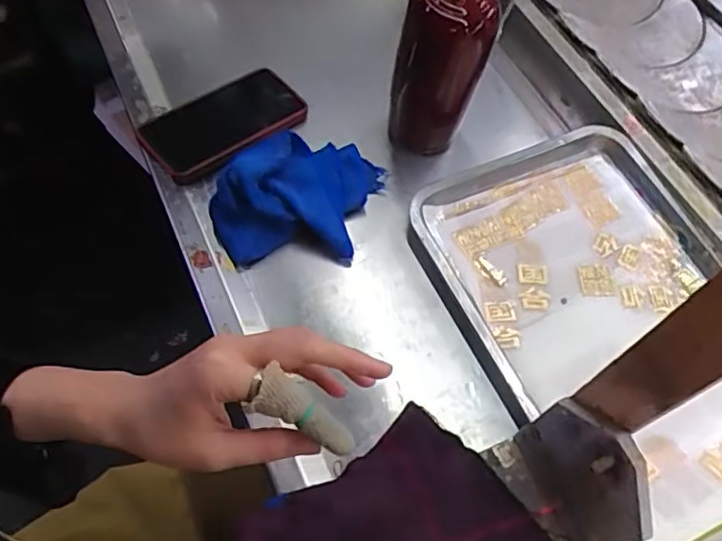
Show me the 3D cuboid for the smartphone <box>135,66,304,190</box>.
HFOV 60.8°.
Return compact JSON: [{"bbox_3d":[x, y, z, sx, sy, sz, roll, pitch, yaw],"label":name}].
[{"bbox_3d":[-0.135,-0.149,0.626,0.162,0.019,0.090,-34,67,-20],"label":"smartphone"}]

